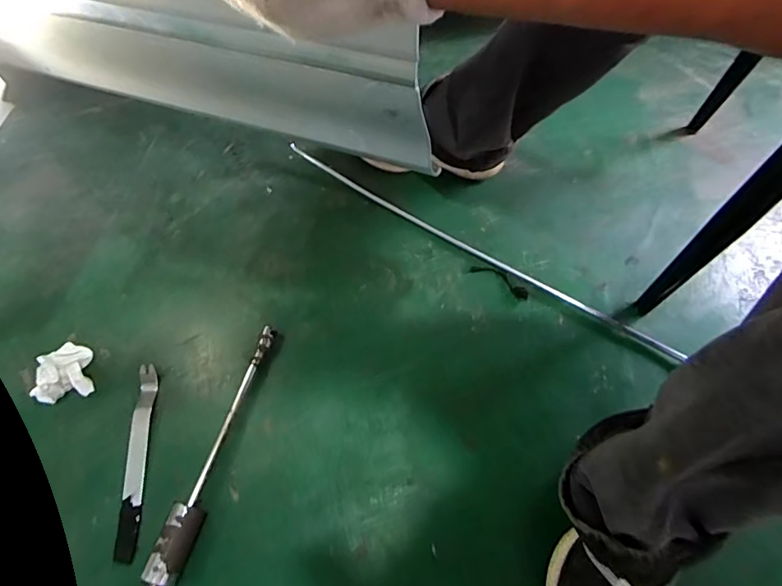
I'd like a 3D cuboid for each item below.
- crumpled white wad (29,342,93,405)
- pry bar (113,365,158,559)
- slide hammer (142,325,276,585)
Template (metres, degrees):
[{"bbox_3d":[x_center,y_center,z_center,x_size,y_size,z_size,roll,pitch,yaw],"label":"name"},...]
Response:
[{"bbox_3d":[-0.456,0.104,0.662,0.081,0.032,0.088,1,61,-1],"label":"crumpled white wad"},{"bbox_3d":[-0.333,0.212,0.614,0.031,0.017,0.239,-5,61,-4],"label":"pry bar"},{"bbox_3d":[-0.230,0.210,0.604,0.032,0.035,0.376,13,61,6],"label":"slide hammer"}]

